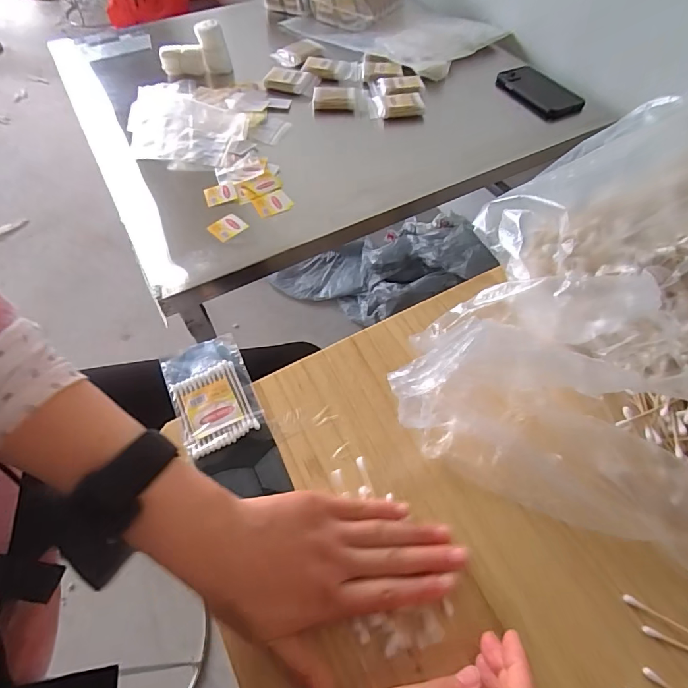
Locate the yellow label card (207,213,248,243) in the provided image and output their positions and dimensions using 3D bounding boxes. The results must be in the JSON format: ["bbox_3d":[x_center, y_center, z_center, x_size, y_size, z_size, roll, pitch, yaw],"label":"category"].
[{"bbox_3d":[-0.157,-0.157,0.584,0.043,0.004,0.039,-42,68,-18],"label":"yellow label card"}]

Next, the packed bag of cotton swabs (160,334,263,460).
[{"bbox_3d":[-0.113,0.041,0.373,0.066,0.008,0.102,-21,60,-14],"label":"packed bag of cotton swabs"}]

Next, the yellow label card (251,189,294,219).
[{"bbox_3d":[-0.100,-0.197,0.608,0.049,0.009,0.042,-22,60,-15],"label":"yellow label card"}]

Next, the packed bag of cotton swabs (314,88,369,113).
[{"bbox_3d":[-0.005,-0.419,0.747,0.092,0.025,0.063,1,57,0],"label":"packed bag of cotton swabs"}]

